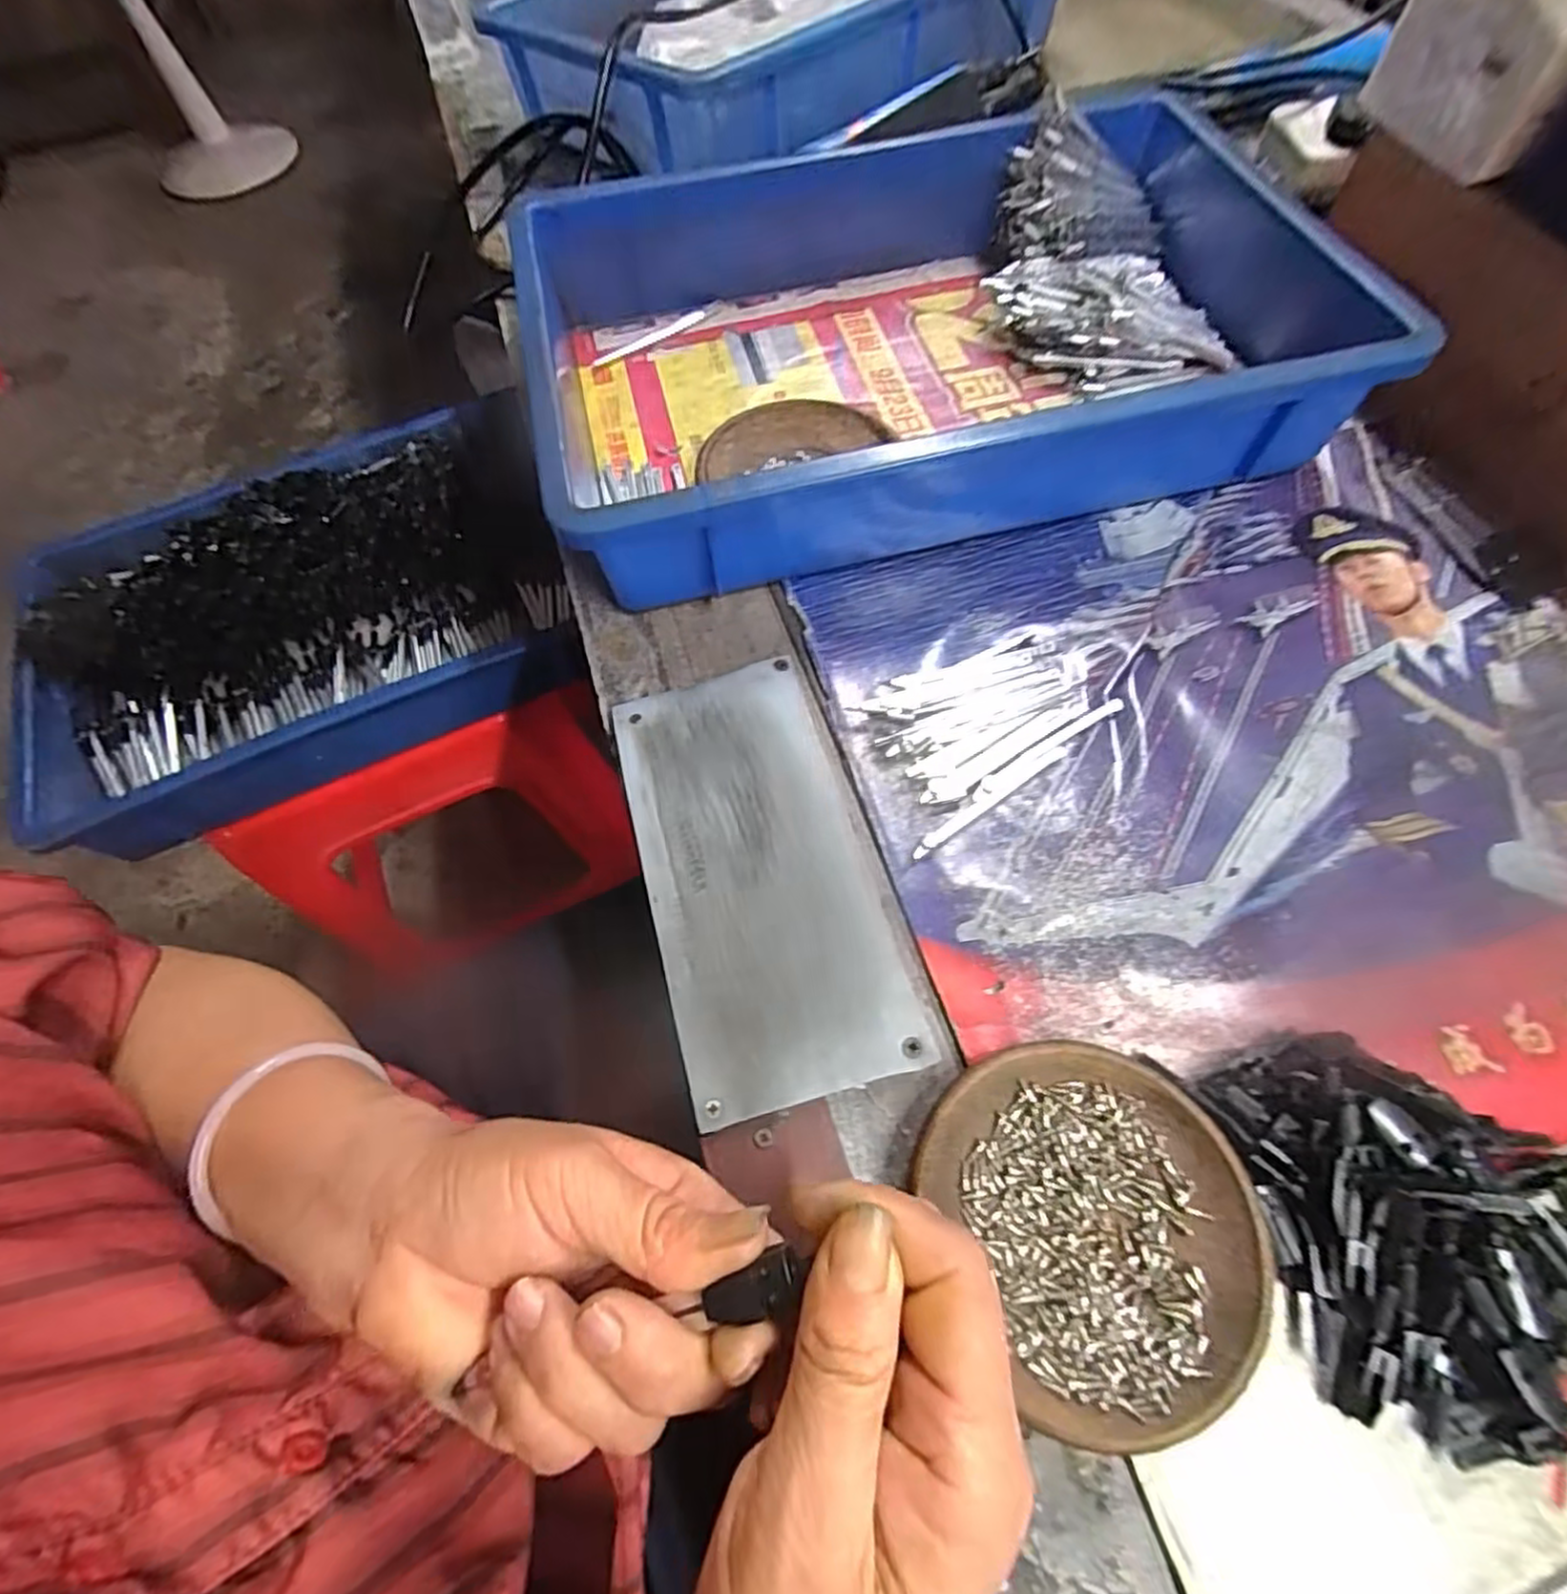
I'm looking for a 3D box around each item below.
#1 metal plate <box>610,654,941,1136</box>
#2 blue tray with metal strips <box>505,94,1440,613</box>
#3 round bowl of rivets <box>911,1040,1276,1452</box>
[{"bbox_3d":[-0.013,0.029,0.314,0.094,0.005,0.196,-15,65,-6],"label":"metal plate"},{"bbox_3d":[0.093,-0.274,0.424,0.450,0.080,0.284,-13,64,-4],"label":"blue tray with metal strips"},{"bbox_3d":[0.109,0.145,0.249,0.100,0.015,0.112,-26,66,-10],"label":"round bowl of rivets"}]

